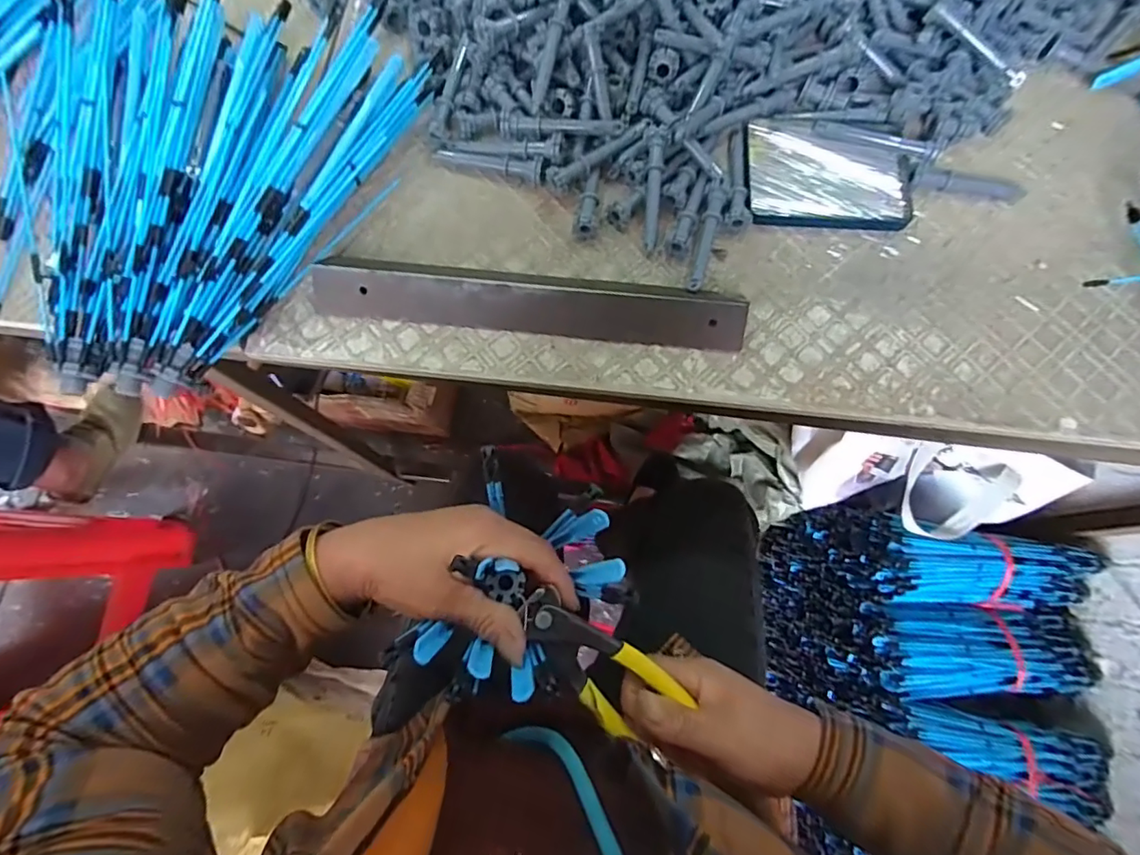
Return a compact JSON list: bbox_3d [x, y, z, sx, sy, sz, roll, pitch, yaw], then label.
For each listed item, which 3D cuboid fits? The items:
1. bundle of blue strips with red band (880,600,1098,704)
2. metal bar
[{"bbox_3d":[0.562,0.295,0.709,0.303,0.066,0.112,2,75,0],"label":"bundle of blue strips with red band"},{"bbox_3d":[-0.030,-0.099,0.400,0.313,0.026,0.047,6,75,1],"label":"metal bar"}]

